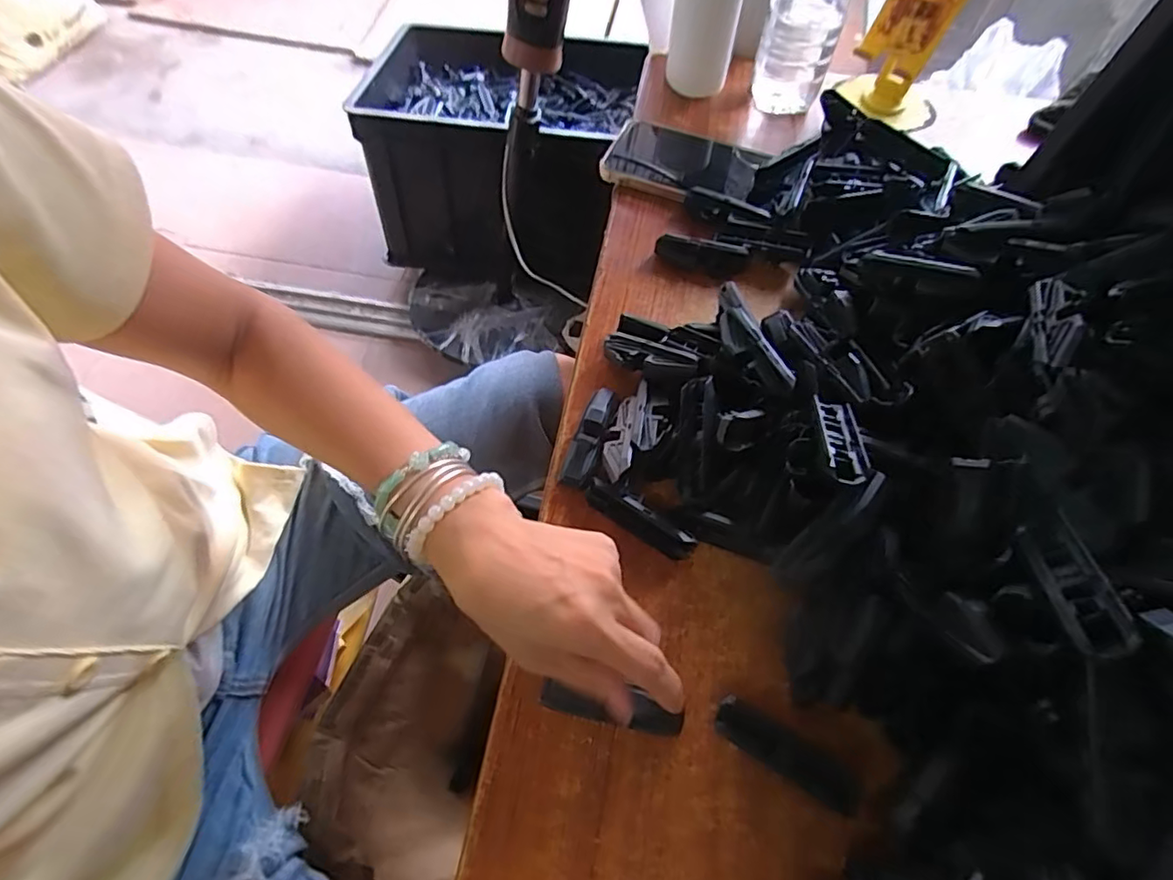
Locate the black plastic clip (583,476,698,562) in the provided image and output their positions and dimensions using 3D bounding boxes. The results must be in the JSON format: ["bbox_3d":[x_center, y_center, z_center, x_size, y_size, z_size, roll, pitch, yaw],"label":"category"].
[{"bbox_3d":[0.032,0.048,0.354,0.072,0.022,0.012,30,65,14],"label":"black plastic clip"}]

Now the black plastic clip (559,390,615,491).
[{"bbox_3d":[0.003,-0.004,0.380,0.017,0.021,0.072,18,63,8],"label":"black plastic clip"}]

